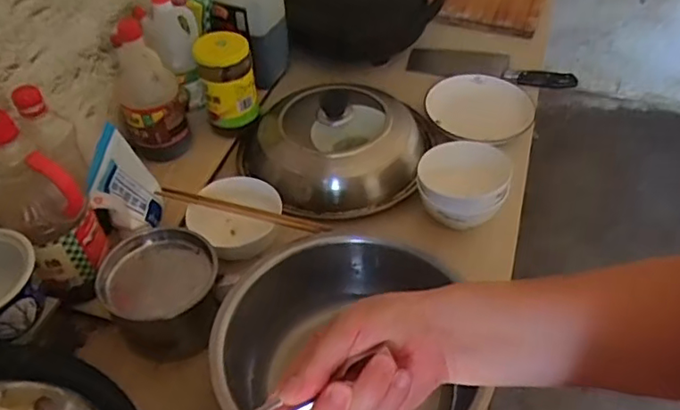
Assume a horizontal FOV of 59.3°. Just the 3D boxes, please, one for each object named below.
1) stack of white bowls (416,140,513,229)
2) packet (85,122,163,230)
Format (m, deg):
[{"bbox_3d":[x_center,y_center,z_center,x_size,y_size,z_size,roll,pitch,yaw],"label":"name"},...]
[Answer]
[{"bbox_3d":[0.167,-0.027,0.821,0.119,0.075,0.123,10,47,9],"label":"stack of white bowls"},{"bbox_3d":[-0.282,-0.029,0.800,0.021,0.117,0.107,-10,58,27],"label":"packet"}]

